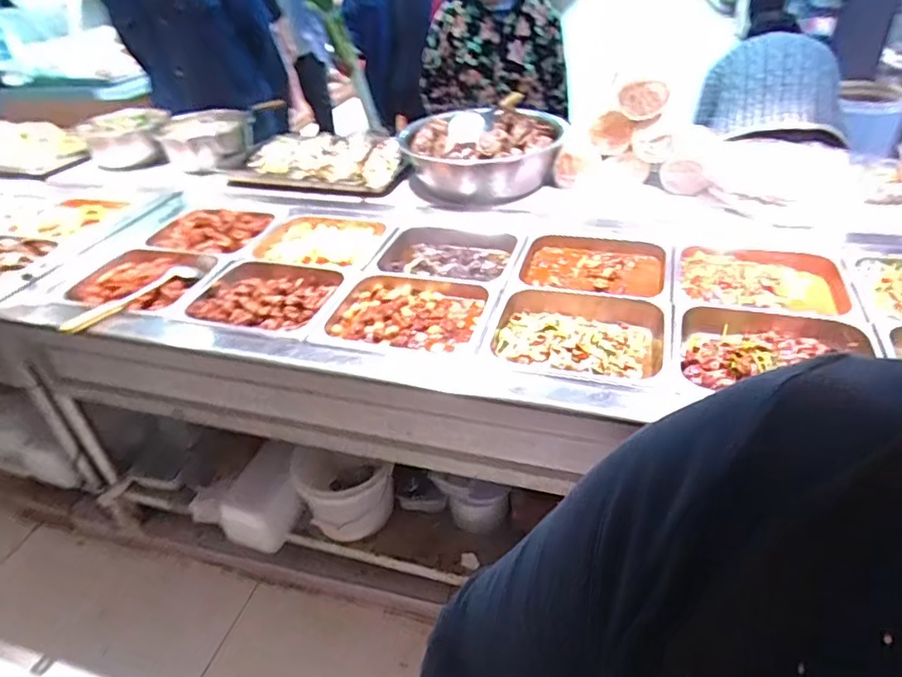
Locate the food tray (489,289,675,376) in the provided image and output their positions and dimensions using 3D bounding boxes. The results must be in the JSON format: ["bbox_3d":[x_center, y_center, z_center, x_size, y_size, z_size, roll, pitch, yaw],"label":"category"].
[{"bbox_3d":[0.244,-0.001,1.095,0.314,0.055,0.218,10,40,16],"label":"food tray"}]

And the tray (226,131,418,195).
[{"bbox_3d":[-0.359,-0.531,1.701,0.508,0.098,0.343,6,39,11],"label":"tray"}]

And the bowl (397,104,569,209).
[{"bbox_3d":[0.088,-0.510,1.577,0.415,0.188,0.336,5,39,11],"label":"bowl"}]

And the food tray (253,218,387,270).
[{"bbox_3d":[-0.333,-0.234,1.443,0.272,0.060,0.246,5,37,13],"label":"food tray"}]

